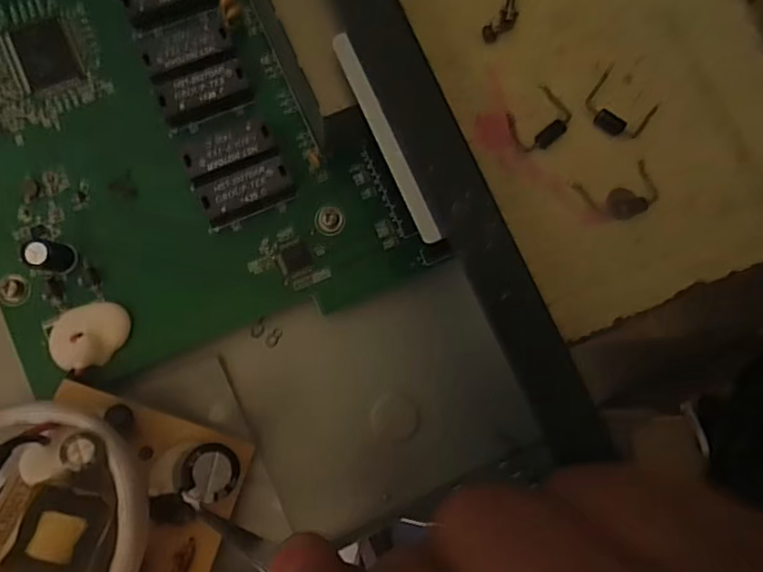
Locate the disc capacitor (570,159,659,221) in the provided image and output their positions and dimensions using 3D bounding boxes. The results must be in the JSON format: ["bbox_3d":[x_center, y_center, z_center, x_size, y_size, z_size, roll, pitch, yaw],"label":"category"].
[{"bbox_3d":[0.074,-0.029,0.172,0.024,0.004,0.016,-18,88,-7],"label":"disc capacitor"}]

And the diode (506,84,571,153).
[{"bbox_3d":[0.050,-0.052,0.173,0.020,0.006,0.016,-41,87,-9],"label":"diode"}]

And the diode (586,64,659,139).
[{"bbox_3d":[0.075,-0.056,0.175,0.021,0.004,0.019,39,81,1],"label":"diode"}]

